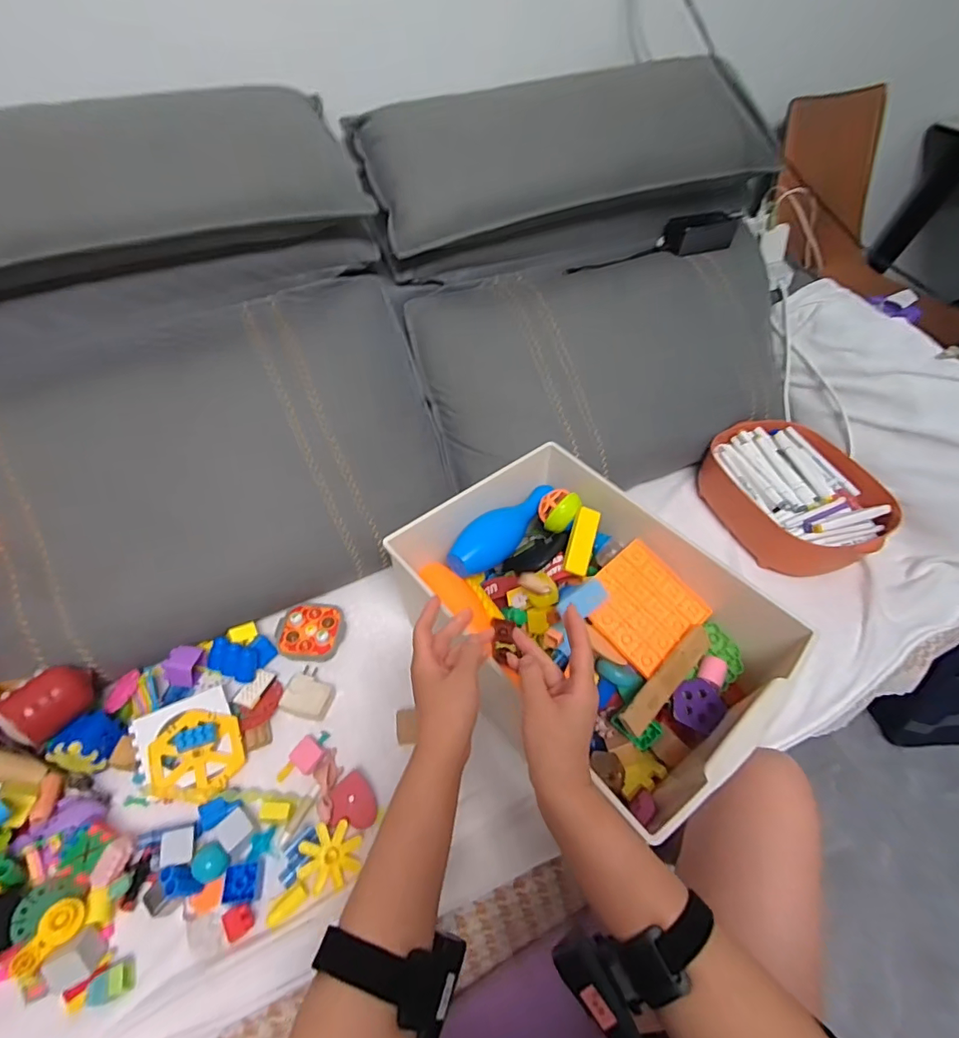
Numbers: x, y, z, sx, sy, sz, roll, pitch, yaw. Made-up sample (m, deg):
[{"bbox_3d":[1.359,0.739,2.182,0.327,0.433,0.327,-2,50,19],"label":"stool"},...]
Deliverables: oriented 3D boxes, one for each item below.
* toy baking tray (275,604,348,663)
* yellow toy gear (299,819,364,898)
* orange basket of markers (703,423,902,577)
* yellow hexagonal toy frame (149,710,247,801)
[{"bbox_3d":[-0.229,0.152,0.677,0.087,0.027,0.081,4,53,-1],"label":"toy baking tray"},{"bbox_3d":[-0.153,0.346,0.513,0.060,0.014,0.057,-6,53,-9],"label":"yellow toy gear"},{"bbox_3d":[0.504,-0.039,0.820,0.205,0.090,0.277,-14,55,-15],"label":"orange basket of markers"},{"bbox_3d":[-0.318,0.267,0.564,0.089,0.010,0.094,-13,62,-30],"label":"yellow hexagonal toy frame"}]

